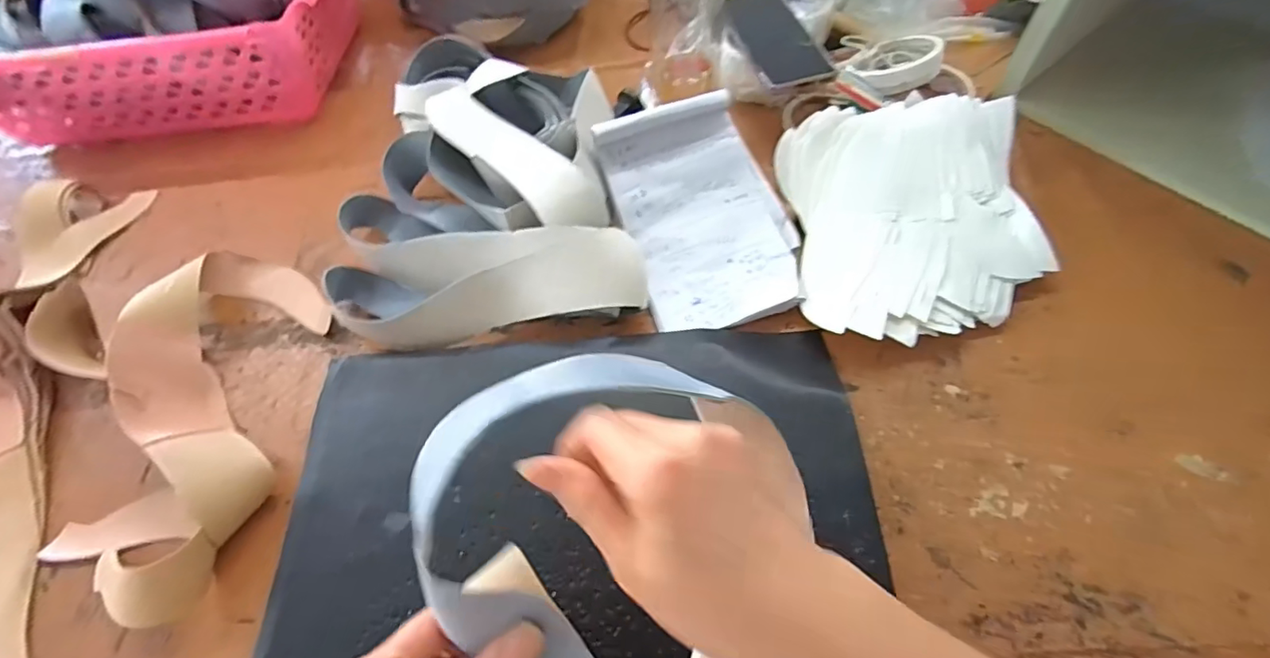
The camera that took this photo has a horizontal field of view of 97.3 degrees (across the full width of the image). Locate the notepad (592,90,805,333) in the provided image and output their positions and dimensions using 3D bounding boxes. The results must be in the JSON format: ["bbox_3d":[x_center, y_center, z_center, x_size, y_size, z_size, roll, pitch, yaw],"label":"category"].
[{"bbox_3d":[0.064,-0.112,0.514,0.149,0.052,0.216,-16,60,-5],"label":"notepad"}]

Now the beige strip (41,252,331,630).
[{"bbox_3d":[-0.352,0.058,0.450,0.155,0.057,0.306,5,60,7],"label":"beige strip"}]

